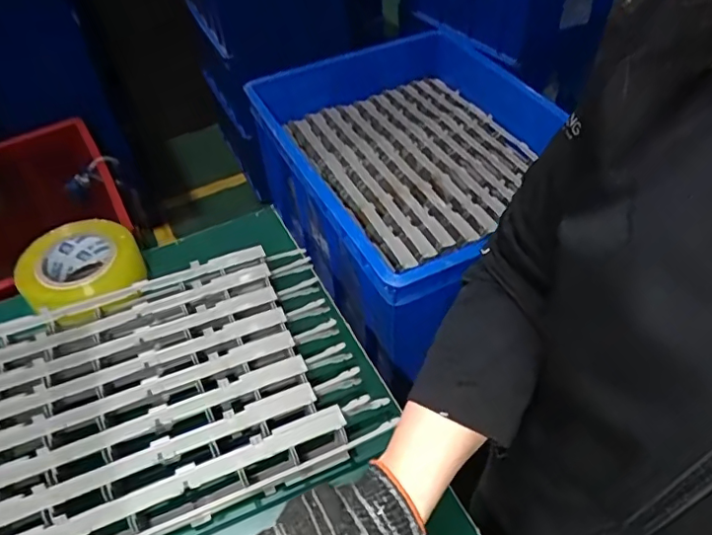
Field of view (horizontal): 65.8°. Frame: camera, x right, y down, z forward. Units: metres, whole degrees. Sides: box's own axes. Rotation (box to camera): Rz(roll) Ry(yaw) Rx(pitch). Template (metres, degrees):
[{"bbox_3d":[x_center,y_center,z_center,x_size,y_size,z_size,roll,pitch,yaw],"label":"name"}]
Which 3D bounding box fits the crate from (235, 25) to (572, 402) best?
[{"bbox_3d":[0.110,-0.157,0.941,0.438,0.231,0.549,-24,52,-18],"label":"crate"}]

